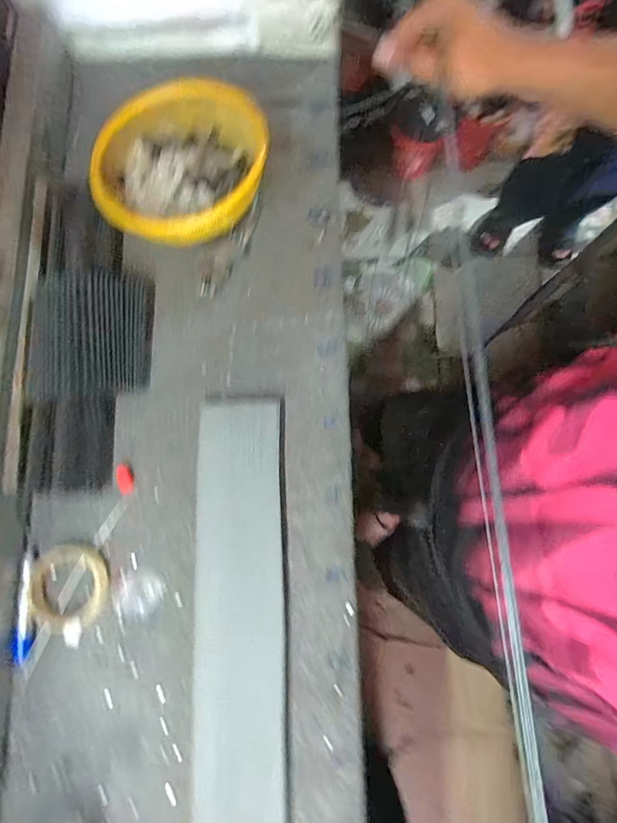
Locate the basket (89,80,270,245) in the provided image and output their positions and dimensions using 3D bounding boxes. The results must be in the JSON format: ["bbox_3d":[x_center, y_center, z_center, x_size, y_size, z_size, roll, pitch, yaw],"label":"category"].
[{"bbox_3d":[-0.174,-0.336,0.594,0.225,0.082,0.233,-2,78,-1],"label":"basket"}]

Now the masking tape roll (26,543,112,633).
[{"bbox_3d":[-0.293,0.213,0.518,0.089,0.024,0.095,0,78,0],"label":"masking tape roll"}]

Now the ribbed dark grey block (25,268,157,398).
[{"bbox_3d":[-0.279,-0.102,0.554,0.140,0.011,0.163,4,85,-23],"label":"ribbed dark grey block"}]

